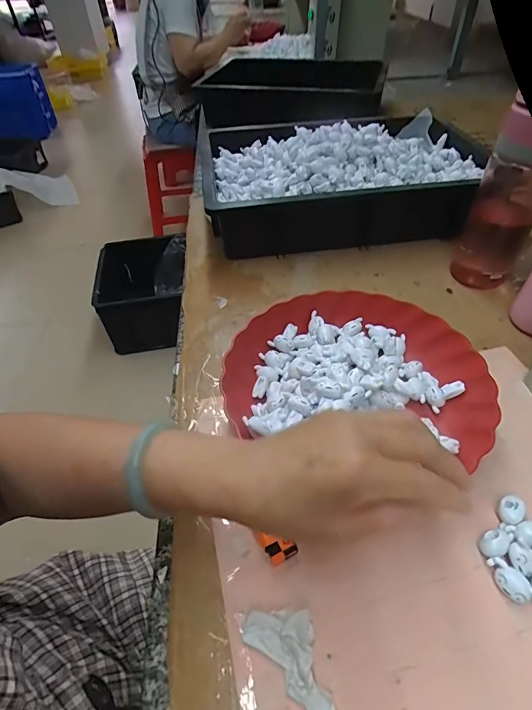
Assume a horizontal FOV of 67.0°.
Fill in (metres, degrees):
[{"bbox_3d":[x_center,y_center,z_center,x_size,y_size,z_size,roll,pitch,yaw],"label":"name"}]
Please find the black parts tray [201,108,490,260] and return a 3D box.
[{"bbox_3d":[0.120,-0.301,0.675,0.427,0.107,0.317,-6,46,-6],"label":"black parts tray"}]

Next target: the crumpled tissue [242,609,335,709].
[{"bbox_3d":[0.023,0.194,0.258,0.079,0.020,0.038,35,55,30],"label":"crumpled tissue"}]

